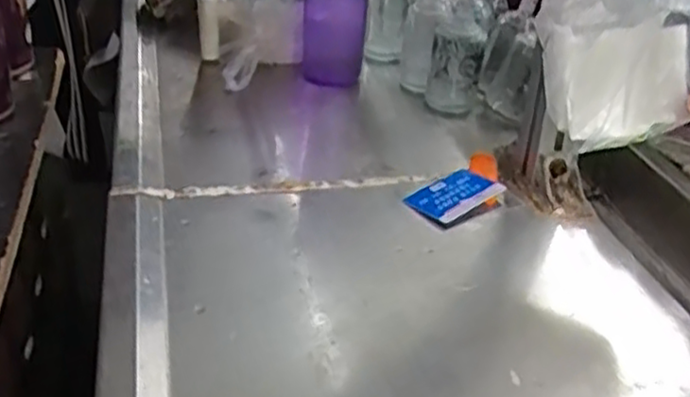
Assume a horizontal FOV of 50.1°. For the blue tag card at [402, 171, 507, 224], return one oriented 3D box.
[{"bbox_3d":[0.101,-0.005,0.680,0.092,0.008,0.053,-23,40,-35],"label":"blue tag card"}]

